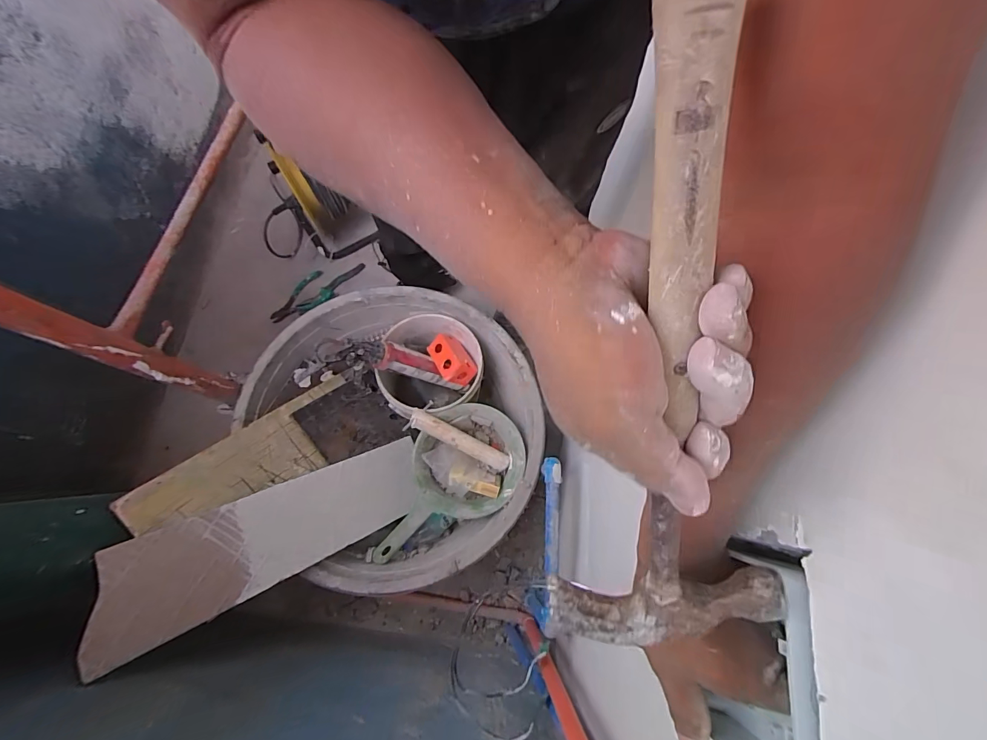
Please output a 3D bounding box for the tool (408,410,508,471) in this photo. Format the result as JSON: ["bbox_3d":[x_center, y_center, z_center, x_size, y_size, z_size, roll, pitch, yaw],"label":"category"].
[{"bbox_3d":[-0.058,0.132,0.787,0.207,0.029,0.031,32,72,-19],"label":"tool"}]

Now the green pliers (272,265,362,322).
[{"bbox_3d":[-0.440,-0.202,1.074,0.247,0.033,0.087,-27,75,-10],"label":"green pliers"}]

